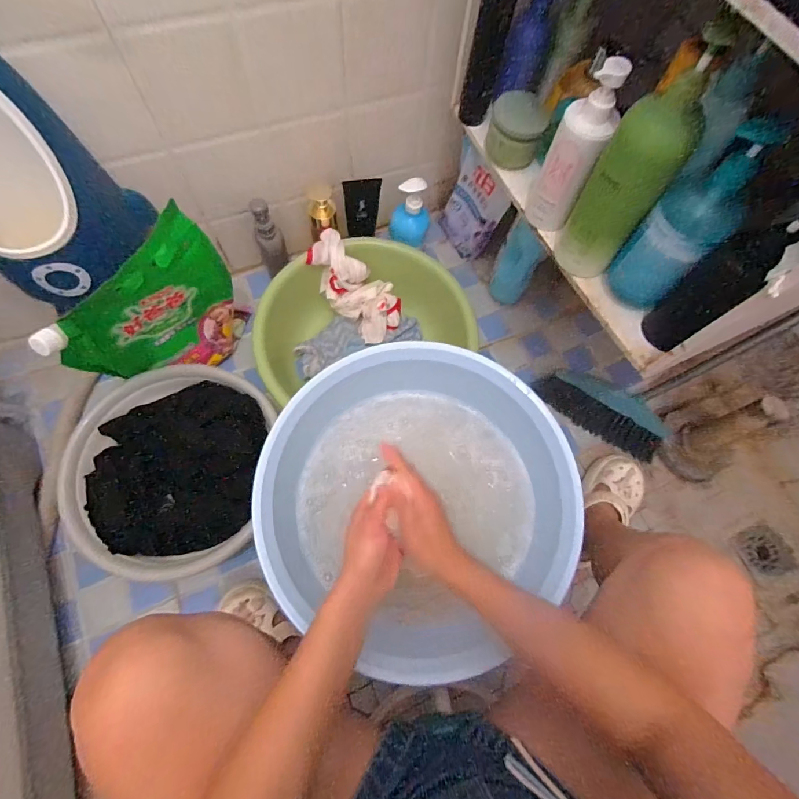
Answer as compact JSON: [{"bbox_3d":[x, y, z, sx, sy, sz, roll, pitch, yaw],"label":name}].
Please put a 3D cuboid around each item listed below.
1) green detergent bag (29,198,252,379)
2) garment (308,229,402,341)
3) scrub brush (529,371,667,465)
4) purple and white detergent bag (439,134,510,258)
[{"bbox_3d":[-0.381,-0.123,0.648,0.057,0.307,0.269,33,71,9],"label":"green detergent bag"},{"bbox_3d":[-0.092,-0.227,0.789,0.110,0.078,0.230,-44,102,-17],"label":"garment"},{"bbox_3d":[0.416,0.021,0.804,0.277,0.068,0.094,28,71,8],"label":"scrub brush"},{"bbox_3d":[0.152,-0.425,0.863,0.061,0.167,0.168,-27,73,-12],"label":"purple and white detergent bag"}]

